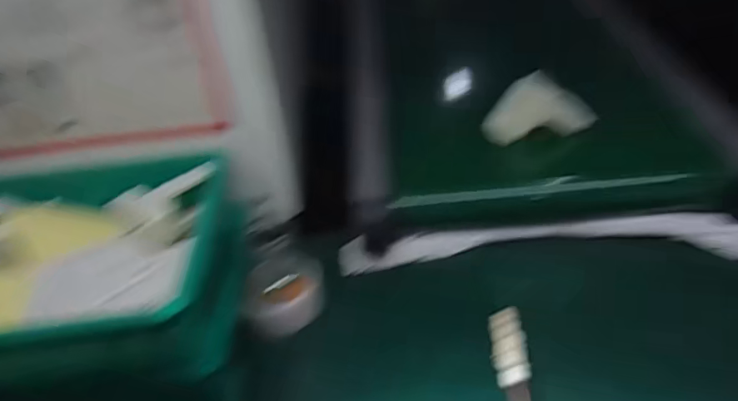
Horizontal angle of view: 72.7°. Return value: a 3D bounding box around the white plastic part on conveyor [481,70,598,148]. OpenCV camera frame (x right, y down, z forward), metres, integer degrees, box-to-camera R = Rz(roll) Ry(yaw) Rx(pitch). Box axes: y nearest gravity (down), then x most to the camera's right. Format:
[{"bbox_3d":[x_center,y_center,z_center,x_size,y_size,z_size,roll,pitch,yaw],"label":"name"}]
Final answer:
[{"bbox_3d":[0.217,-0.121,0.653,0.131,0.065,0.052,-5,35,1],"label":"white plastic part on conveyor"}]

